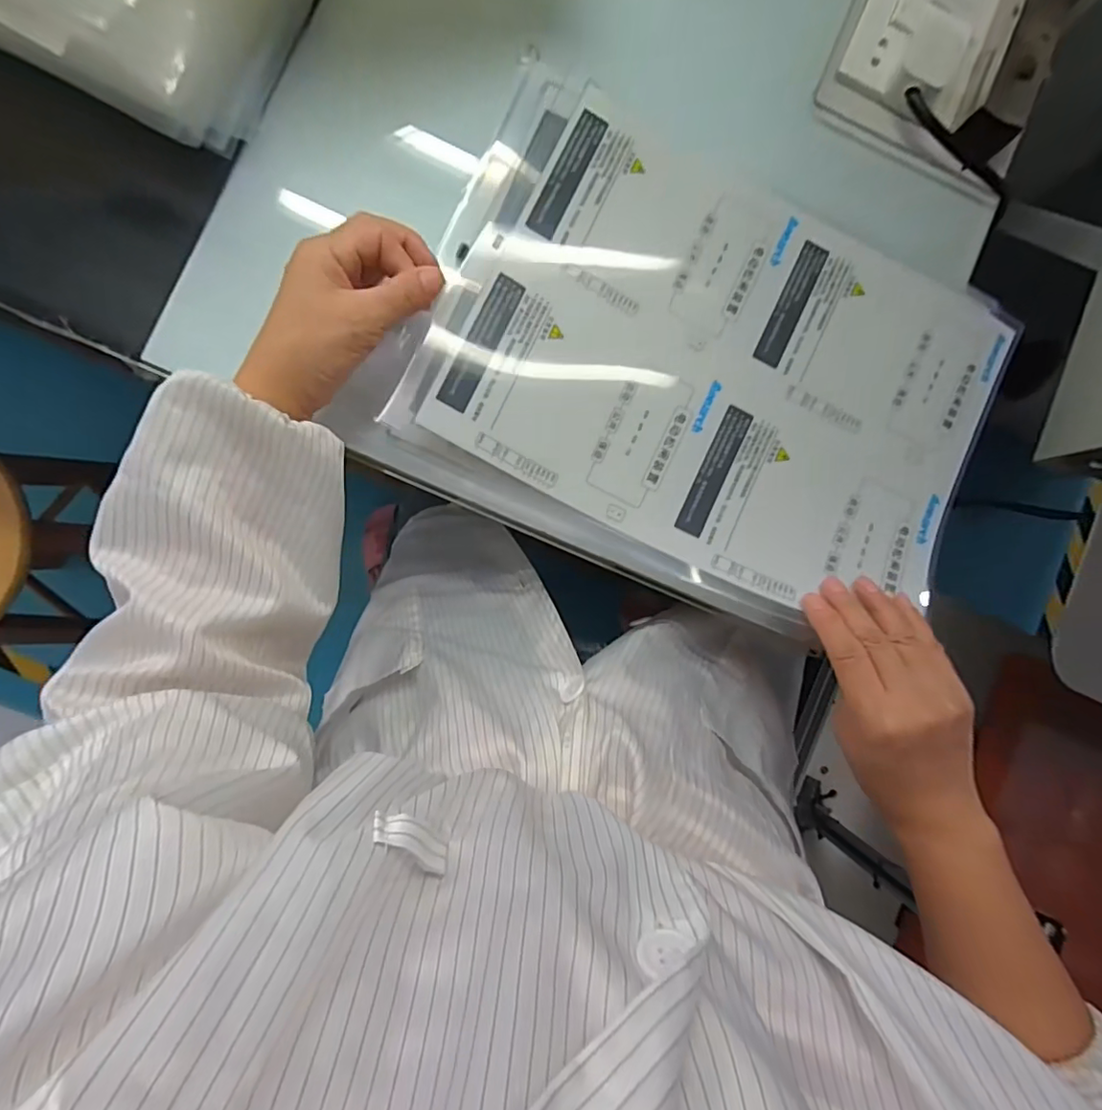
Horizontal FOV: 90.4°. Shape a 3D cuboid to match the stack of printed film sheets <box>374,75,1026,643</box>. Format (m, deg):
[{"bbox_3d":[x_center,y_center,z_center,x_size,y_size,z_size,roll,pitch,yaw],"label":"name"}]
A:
[{"bbox_3d":[0.116,-0.131,0.382,0.395,0.023,0.285,24,83,-4],"label":"stack of printed film sheets"}]

